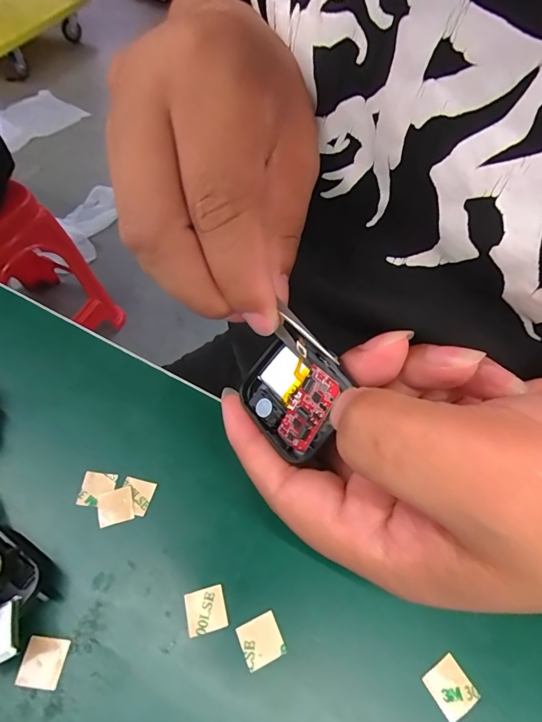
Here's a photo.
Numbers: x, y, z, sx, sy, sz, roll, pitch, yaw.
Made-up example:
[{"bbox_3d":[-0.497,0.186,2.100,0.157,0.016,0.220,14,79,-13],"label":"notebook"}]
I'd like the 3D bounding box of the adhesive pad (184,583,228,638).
[{"bbox_3d":[-0.026,0.099,0.159,0.015,0.004,0.015,-13,56,-10],"label":"adhesive pad"}]

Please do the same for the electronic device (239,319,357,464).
[{"bbox_3d":[0.008,0.010,0.146,0.006,0.039,0.038,8,29,-50],"label":"electronic device"}]

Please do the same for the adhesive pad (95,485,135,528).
[{"bbox_3d":[-0.071,0.066,0.180,0.016,0.004,0.015,-15,57,-12],"label":"adhesive pad"}]

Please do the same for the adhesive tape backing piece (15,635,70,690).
[{"bbox_3d":[-0.085,0.112,0.148,0.015,0.004,0.015,6,55,3],"label":"adhesive tape backing piece"}]

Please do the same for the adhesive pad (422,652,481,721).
[{"bbox_3d":[0.067,0.121,0.147,0.015,0.004,0.015,-28,60,-19],"label":"adhesive pad"}]

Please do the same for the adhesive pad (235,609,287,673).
[{"bbox_3d":[-0.004,0.108,0.154,0.016,0.004,0.015,-21,58,-15],"label":"adhesive pad"}]

